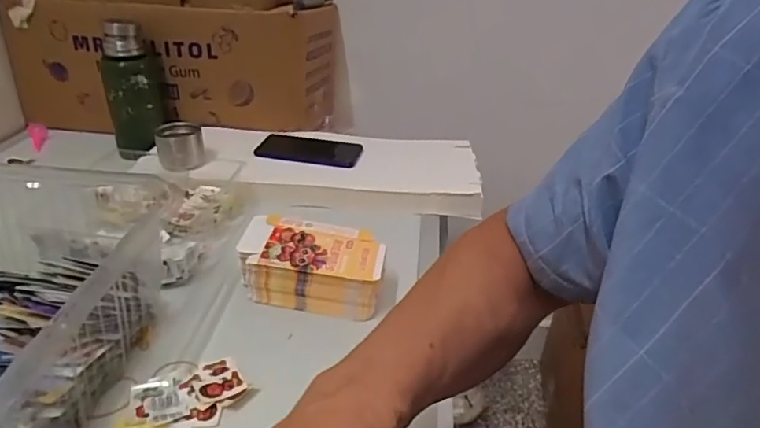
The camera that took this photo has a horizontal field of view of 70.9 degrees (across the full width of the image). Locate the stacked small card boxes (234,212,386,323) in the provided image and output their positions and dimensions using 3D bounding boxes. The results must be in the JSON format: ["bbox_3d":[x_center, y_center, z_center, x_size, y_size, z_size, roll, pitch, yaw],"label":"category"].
[{"bbox_3d":[-0.070,0.058,0.556,0.144,0.067,0.079,6,32,6],"label":"stacked small card boxes"}]

